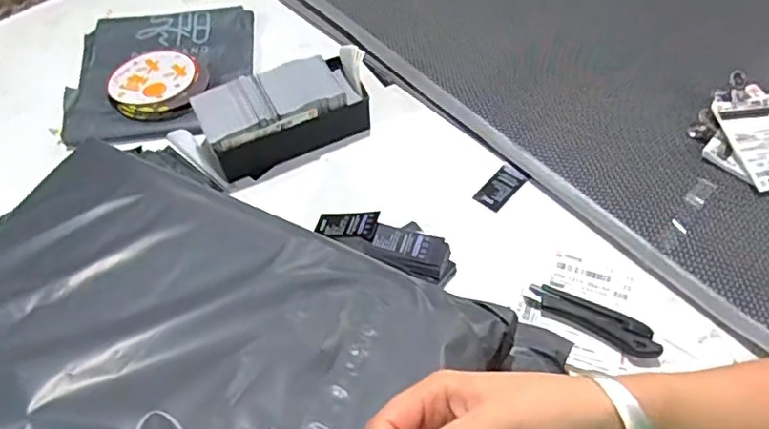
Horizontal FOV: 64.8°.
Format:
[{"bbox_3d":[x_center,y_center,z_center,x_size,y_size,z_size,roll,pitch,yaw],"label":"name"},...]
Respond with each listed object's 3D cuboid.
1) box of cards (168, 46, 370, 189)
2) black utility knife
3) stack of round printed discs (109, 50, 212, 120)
[{"bbox_3d":[-0.148,-0.132,0.819,0.272,0.078,0.126,-19,54,-13],"label":"box of cards"},{"bbox_3d":[0.228,0.113,0.665,0.145,0.019,0.036,25,57,19],"label":"black utility knife"},{"bbox_3d":[-0.338,-0.195,0.907,0.148,0.028,0.141,1,53,2],"label":"stack of round printed discs"}]

